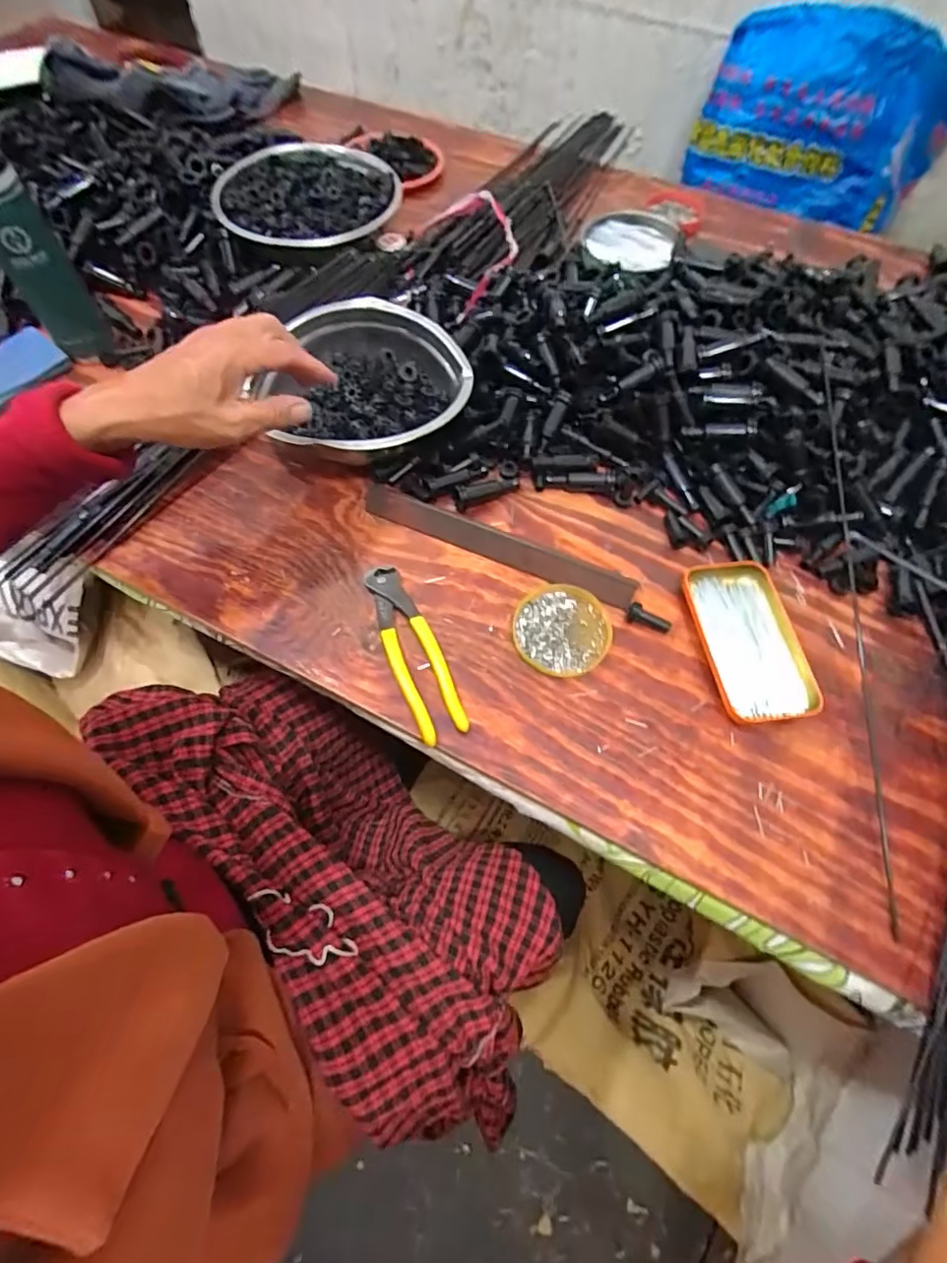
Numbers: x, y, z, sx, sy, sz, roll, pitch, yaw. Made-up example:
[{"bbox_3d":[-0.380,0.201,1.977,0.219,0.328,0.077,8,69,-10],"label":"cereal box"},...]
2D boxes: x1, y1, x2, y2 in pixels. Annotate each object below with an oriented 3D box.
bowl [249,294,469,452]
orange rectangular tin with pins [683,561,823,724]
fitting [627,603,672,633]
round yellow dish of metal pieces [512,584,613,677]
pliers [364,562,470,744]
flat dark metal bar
[{"bbox_3d":[-0.112,-0.250,0.568,0.207,0.053,0.197,0,63,-1],"label":"bowl"},{"bbox_3d":[0.233,0.005,0.472,0.072,0.025,0.145,-7,63,-4],"label":"orange rectangular tin with pins"},{"bbox_3d":[0.154,-0.011,0.484,0.038,0.017,0.012,23,65,11],"label":"fitting"},{"bbox_3d":[0.078,-0.002,0.484,0.083,0.008,0.084,0,63,-1],"label":"round yellow dish of metal pieces"},{"bbox_3d":[-0.052,0.014,0.473,0.043,0.013,0.165,-20,65,-11],"label":"pliers"},{"bbox_3d":[0.019,-0.082,0.524,0.269,0.009,0.031,22,65,10],"label":"flat dark metal bar"}]

